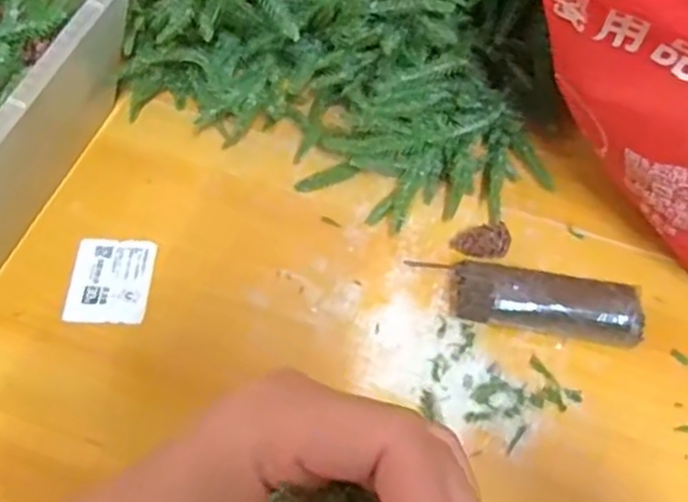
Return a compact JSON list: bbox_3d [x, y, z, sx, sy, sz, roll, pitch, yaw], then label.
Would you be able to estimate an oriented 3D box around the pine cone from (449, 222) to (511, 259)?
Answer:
[{"bbox_3d":[0.089,-0.005,0.460,0.035,0.022,0.018,6,59,2],"label":"pine cone"}]

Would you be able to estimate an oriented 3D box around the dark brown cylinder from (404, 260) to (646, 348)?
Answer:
[{"bbox_3d":[0.113,0.029,0.439,0.131,0.031,0.041,9,59,3],"label":"dark brown cylinder"}]

